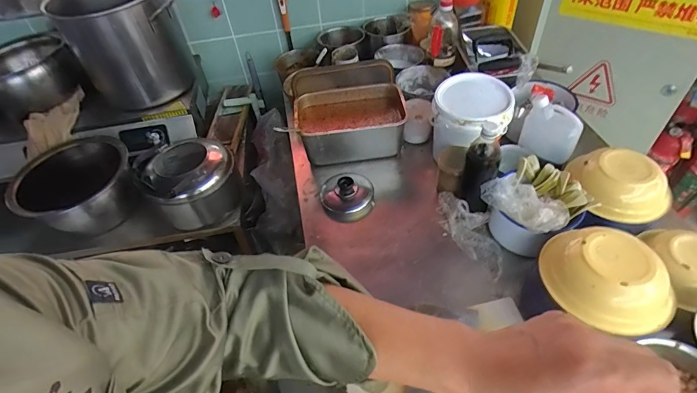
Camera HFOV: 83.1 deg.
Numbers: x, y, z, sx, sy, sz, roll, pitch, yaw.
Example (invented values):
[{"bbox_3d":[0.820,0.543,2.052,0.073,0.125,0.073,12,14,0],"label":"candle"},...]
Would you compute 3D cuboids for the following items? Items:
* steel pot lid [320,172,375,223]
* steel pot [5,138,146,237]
[{"bbox_3d":[-0.002,-0.009,0.923,0.122,0.053,0.134,-3,48,3],"label":"steel pot lid"},{"bbox_3d":[-0.730,-0.025,1.083,0.285,0.179,0.315,-28,51,-19],"label":"steel pot"}]

